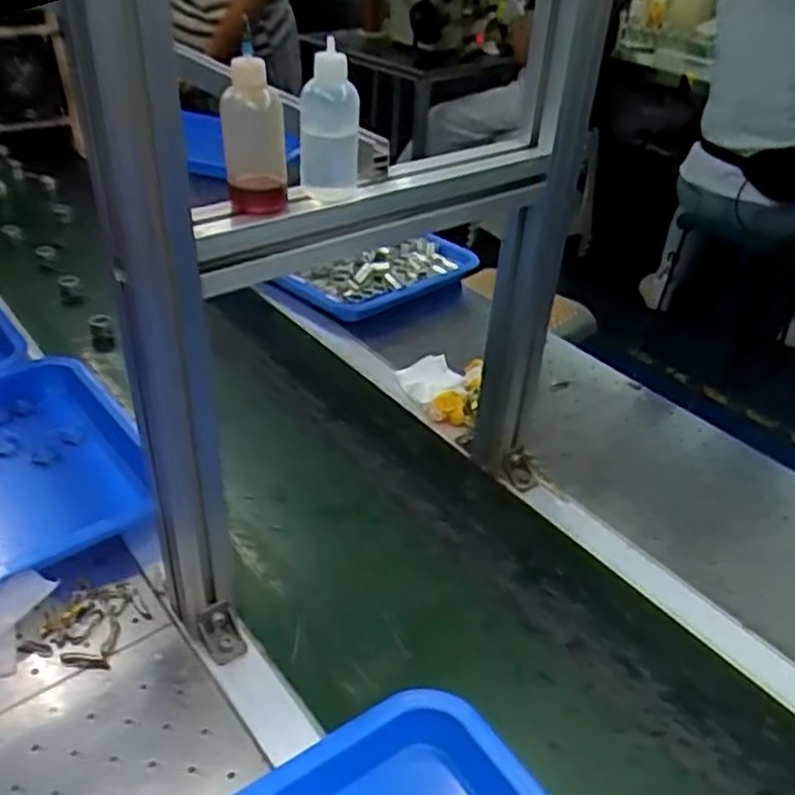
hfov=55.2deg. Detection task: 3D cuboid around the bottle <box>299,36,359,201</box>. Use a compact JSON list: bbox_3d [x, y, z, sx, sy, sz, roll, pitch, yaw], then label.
[{"bbox_3d":[-0.045,-0.181,0.504,0.038,0.084,0.043,-2,36,-8],"label":"bottle"}]

